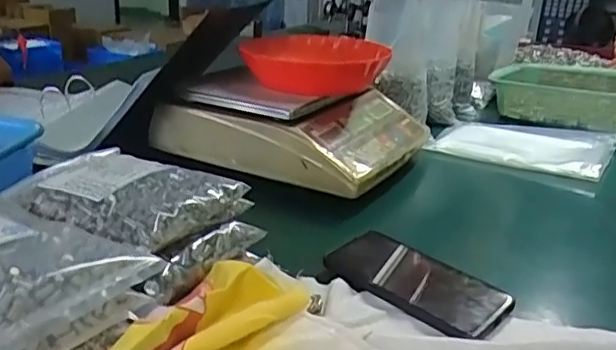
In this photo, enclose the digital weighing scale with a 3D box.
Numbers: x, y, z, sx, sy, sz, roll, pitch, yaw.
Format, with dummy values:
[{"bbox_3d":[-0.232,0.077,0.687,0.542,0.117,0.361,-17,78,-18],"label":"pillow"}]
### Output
[{"bbox_3d":[-0.016,-0.087,0.861,0.331,0.092,0.278,14,25,25],"label":"digital weighing scale"}]

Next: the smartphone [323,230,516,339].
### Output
[{"bbox_3d":[0.097,0.095,0.529,0.159,0.011,0.080,21,28,37],"label":"smartphone"}]

